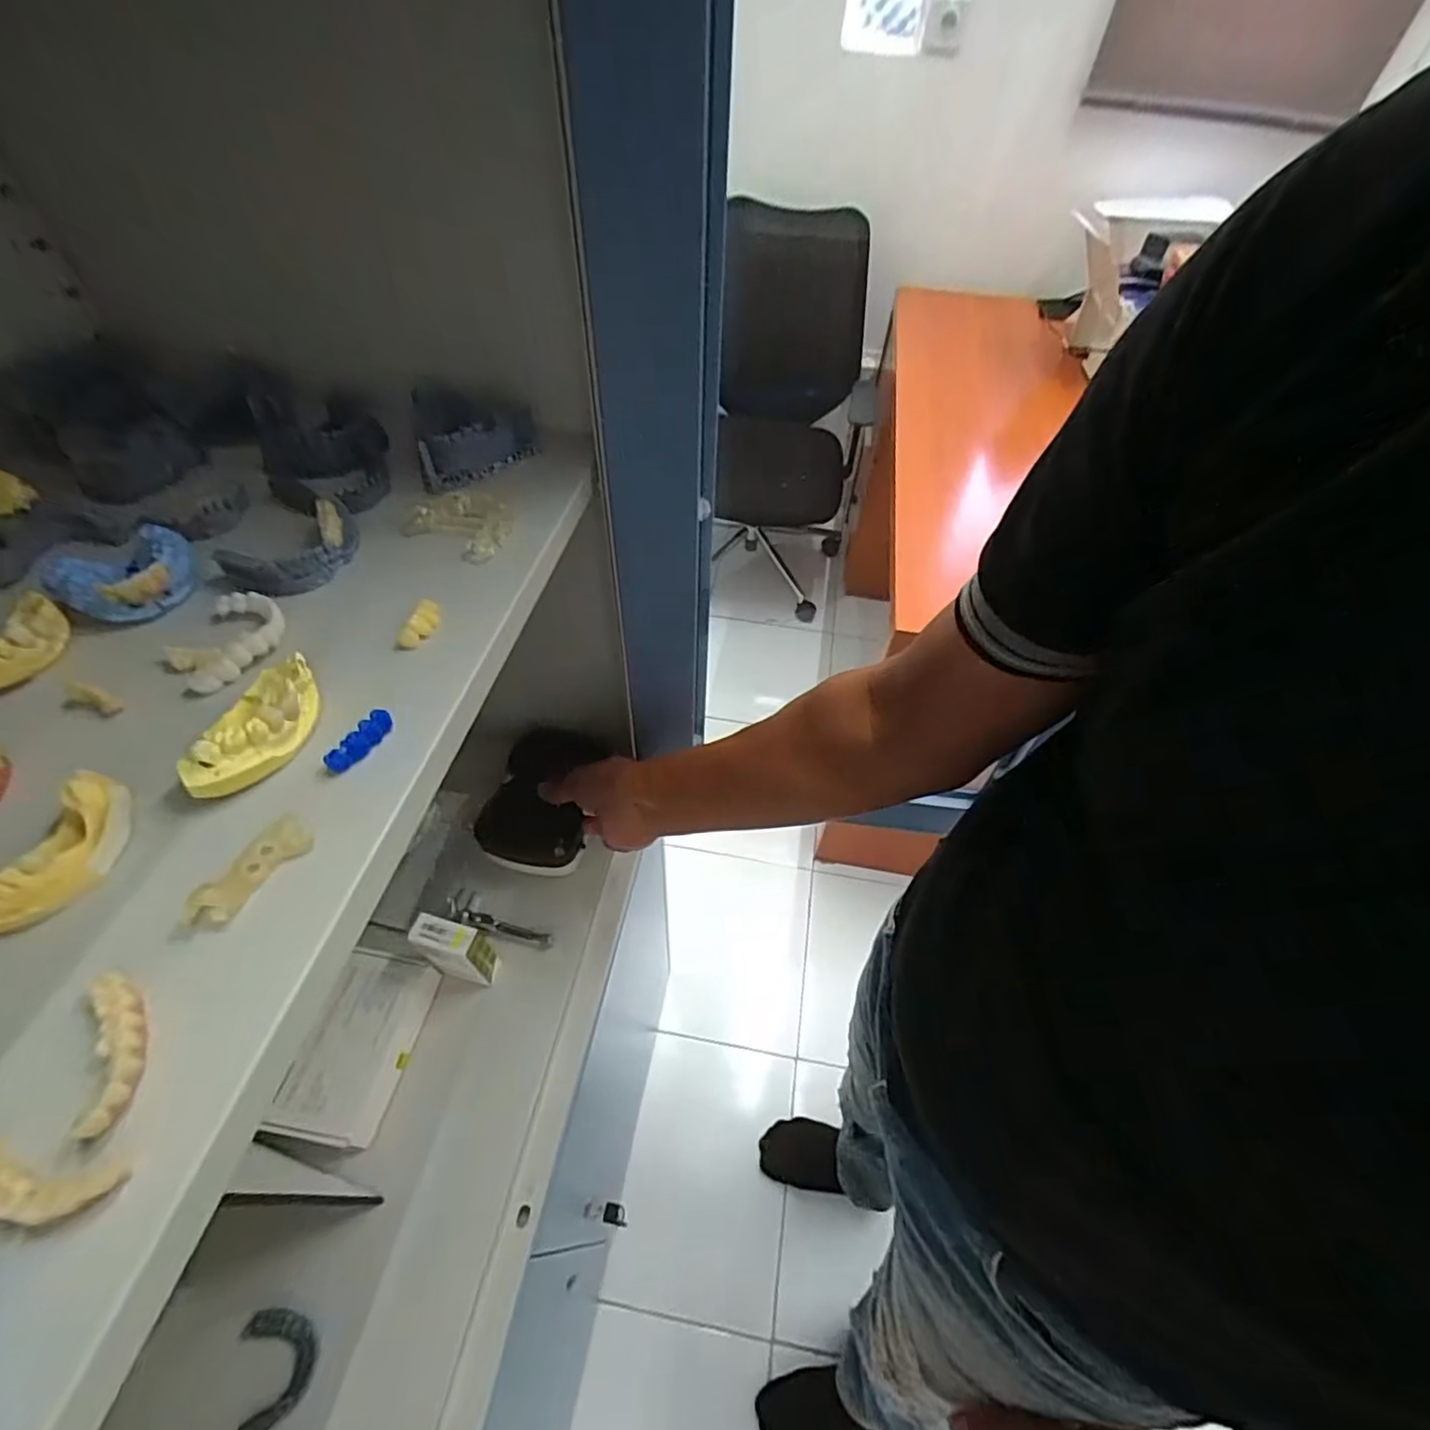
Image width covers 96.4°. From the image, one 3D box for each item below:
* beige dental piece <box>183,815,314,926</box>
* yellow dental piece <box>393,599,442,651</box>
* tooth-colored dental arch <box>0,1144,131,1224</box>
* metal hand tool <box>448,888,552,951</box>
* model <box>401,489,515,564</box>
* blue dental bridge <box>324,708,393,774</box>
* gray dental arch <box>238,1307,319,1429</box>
[{"bbox_3d":[-0.170,0.058,0.234,0.016,0.013,0.044,21,54,14],"label":"beige dental piece"},{"bbox_3d":[-0.146,-0.044,0.317,0.010,0.010,0.029,14,52,9],"label":"yellow dental piece"},{"bbox_3d":[-0.189,0.129,0.176,0.045,0.008,0.015,8,52,4],"label":"tooth-colored dental arch"},{"bbox_3d":[-0.210,0.203,0.628,0.108,0.009,0.026,22,53,0],"label":"metal hand tool"},{"bbox_3d":[-0.145,-0.114,0.374,0.062,0.015,0.044,29,56,19],"label":"model"},{"bbox_3d":[-0.151,0.011,0.272,0.007,0.011,0.031,25,55,17],"label":"blue dental bridge"},{"bbox_3d":[-0.298,0.443,0.436,0.054,0.013,0.066,-13,53,-12],"label":"gray dental arch"}]

